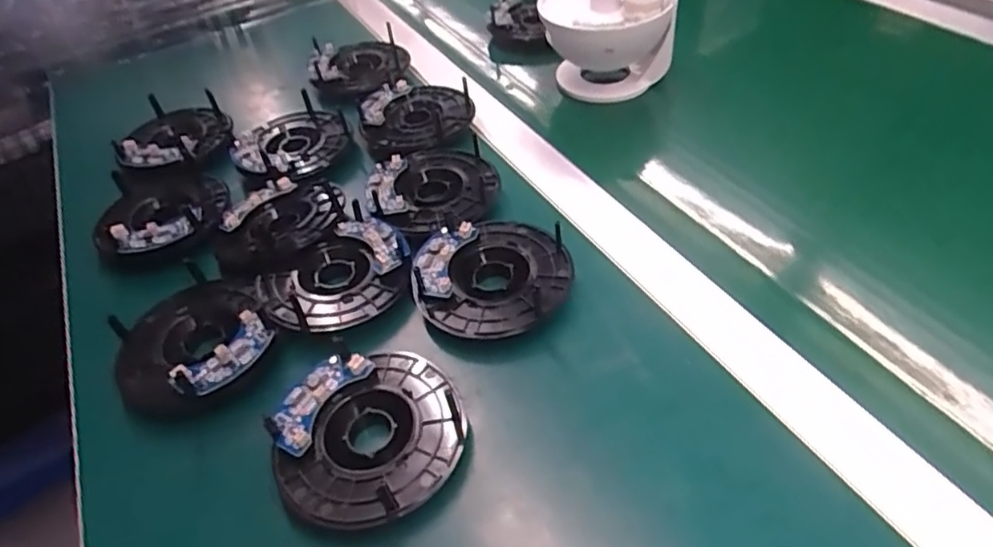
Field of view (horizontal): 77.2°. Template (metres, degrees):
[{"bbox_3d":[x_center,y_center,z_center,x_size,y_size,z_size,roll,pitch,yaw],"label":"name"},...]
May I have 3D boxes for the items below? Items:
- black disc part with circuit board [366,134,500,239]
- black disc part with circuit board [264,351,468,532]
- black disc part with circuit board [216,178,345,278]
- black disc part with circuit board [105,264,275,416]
[{"bbox_3d":[-0.045,-0.067,0.469,0.093,0.013,0.102,-5,46,5],"label":"black disc part with circuit board"},{"bbox_3d":[-0.068,0.084,0.331,0.097,0.017,0.092,-19,46,-9],"label":"black disc part with circuit board"},{"bbox_3d":[-0.158,-0.037,0.453,0.089,0.014,0.091,-3,46,3],"label":"black disc part with circuit board"},{"bbox_3d":[-0.193,0.036,0.392,0.089,0.023,0.107,-27,48,-17],"label":"black disc part with circuit board"}]

